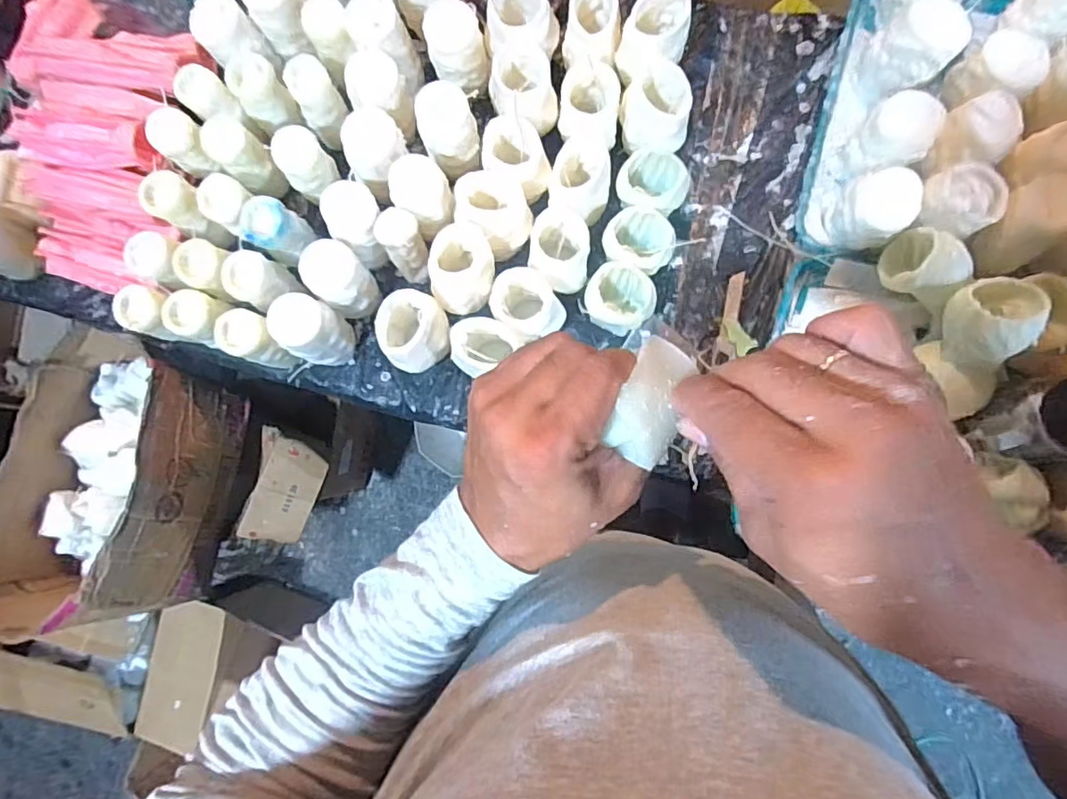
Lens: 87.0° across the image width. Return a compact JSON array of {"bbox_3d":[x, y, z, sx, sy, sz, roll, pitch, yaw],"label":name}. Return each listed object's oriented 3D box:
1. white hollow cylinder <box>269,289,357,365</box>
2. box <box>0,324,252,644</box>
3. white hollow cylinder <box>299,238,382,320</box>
[{"bbox_3d":[-0.250,-0.078,0.642,0.059,0.103,0.064,0,85,4],"label":"white hollow cylinder"},{"bbox_3d":[-0.608,0.141,0.815,0.248,0.195,0.412,13,87,5],"label":"box"},{"bbox_3d":[-0.218,-0.137,0.648,0.060,0.084,0.072,-38,84,1],"label":"white hollow cylinder"}]

